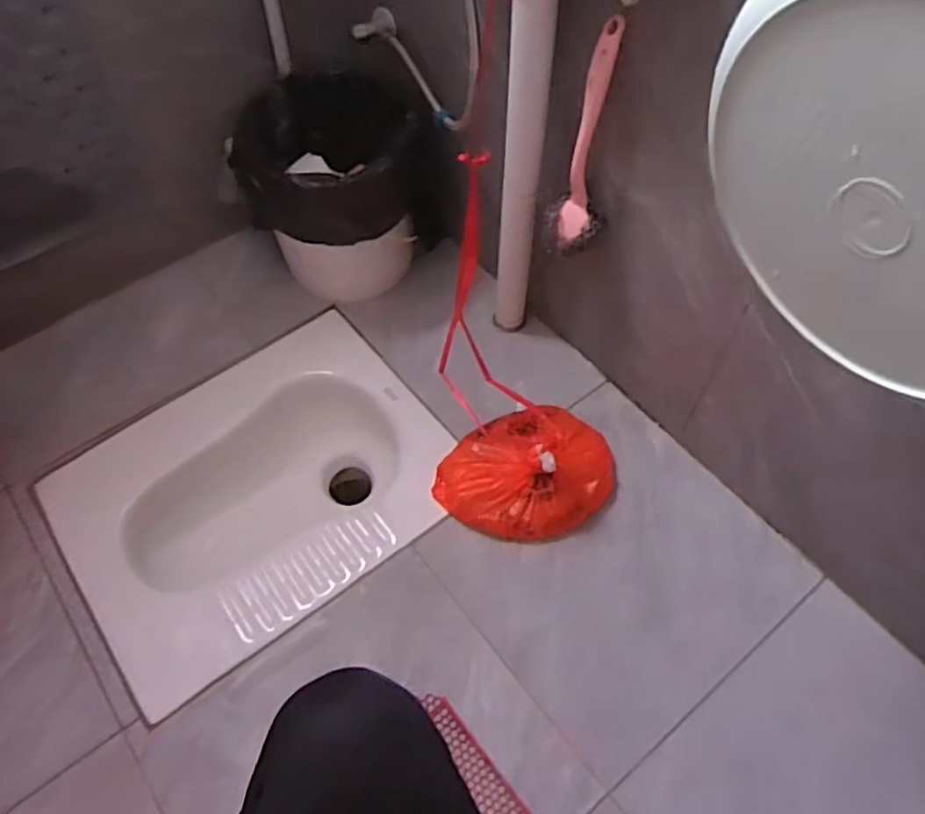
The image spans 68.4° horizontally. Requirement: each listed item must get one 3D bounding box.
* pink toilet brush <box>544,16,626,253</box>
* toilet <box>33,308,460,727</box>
[{"bbox_3d":[0.141,-0.289,0.778,0.065,0.264,0.050,12,58,8],"label":"pink toilet brush"},{"bbox_3d":[-0.286,0.144,1.021,0.510,0.178,0.400,-34,63,-20],"label":"toilet"}]

